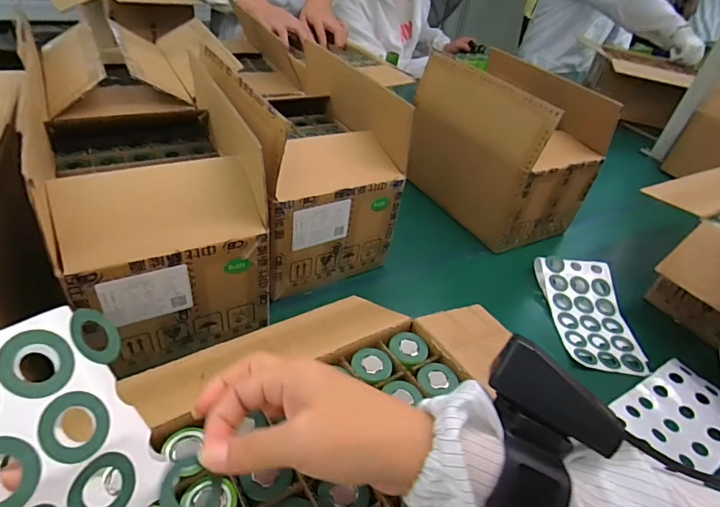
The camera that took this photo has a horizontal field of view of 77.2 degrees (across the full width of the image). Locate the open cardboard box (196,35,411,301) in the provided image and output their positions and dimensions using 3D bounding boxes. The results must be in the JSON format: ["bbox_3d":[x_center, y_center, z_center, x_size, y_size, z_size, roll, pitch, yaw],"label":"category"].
[{"bbox_3d":[-0.093,-0.141,0.666,0.194,0.241,0.289,-15,45,-28],"label":"open cardboard box"}]

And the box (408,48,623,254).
[{"bbox_3d":[0.244,-0.191,0.792,0.189,0.230,0.280,-13,44,-25],"label":"box"}]

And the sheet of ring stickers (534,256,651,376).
[{"bbox_3d":[0.339,0.082,0.659,0.108,0.036,0.201,5,39,-5],"label":"sheet of ring stickers"}]

